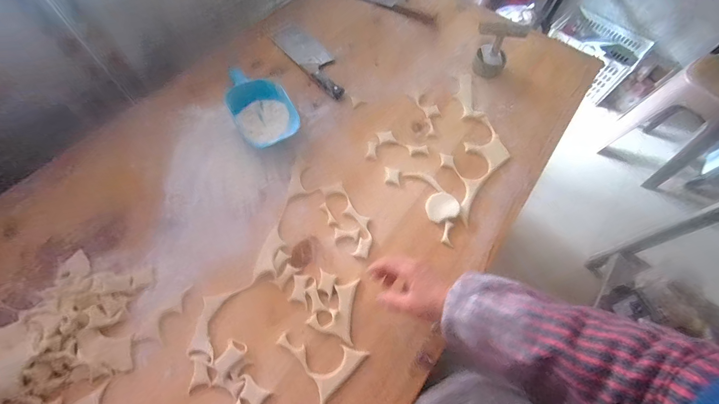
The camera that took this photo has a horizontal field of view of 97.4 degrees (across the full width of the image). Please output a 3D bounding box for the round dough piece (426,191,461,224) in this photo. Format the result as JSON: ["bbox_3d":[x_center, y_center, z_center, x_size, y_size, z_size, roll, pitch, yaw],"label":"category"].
[{"bbox_3d":[0.156,0.008,0.598,0.065,0.008,0.056,-18,65,-11],"label":"round dough piece"}]

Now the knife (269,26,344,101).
[{"bbox_3d":[-0.113,-0.354,0.764,0.084,0.022,0.292,-34,69,-18],"label":"knife"}]

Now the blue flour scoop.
[{"bbox_3d":[-0.214,-0.204,0.657,0.108,0.074,0.245,-29,67,-16],"label":"blue flour scoop"}]

